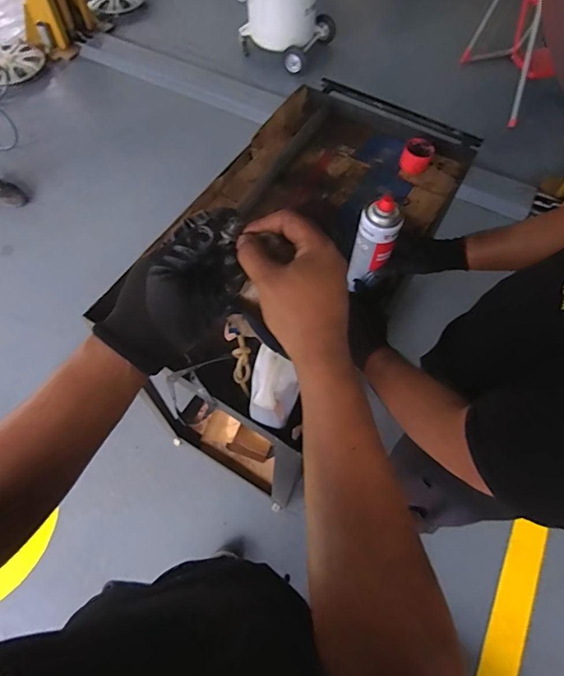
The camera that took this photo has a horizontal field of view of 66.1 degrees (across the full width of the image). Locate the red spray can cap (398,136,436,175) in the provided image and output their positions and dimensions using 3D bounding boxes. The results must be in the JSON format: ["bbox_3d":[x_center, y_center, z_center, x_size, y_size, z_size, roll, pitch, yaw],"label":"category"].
[{"bbox_3d":[0.310,-0.418,0.996,0.067,0.047,0.072,0,62,-1],"label":"red spray can cap"}]

